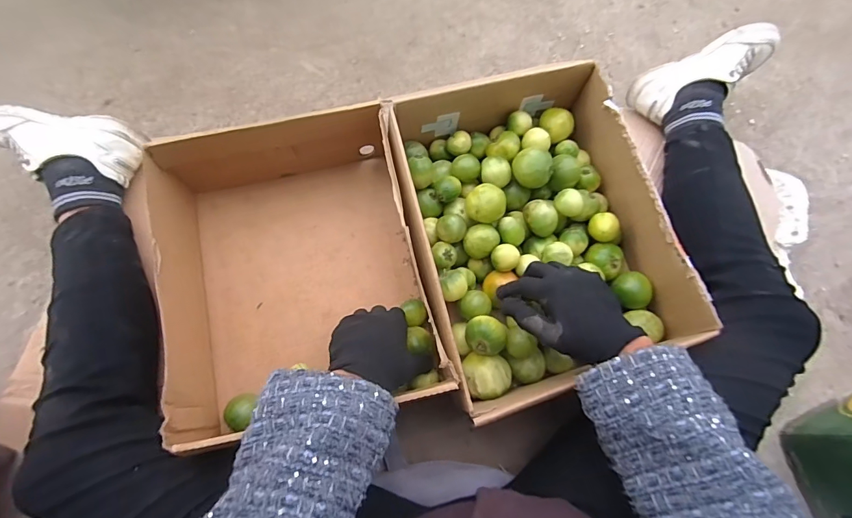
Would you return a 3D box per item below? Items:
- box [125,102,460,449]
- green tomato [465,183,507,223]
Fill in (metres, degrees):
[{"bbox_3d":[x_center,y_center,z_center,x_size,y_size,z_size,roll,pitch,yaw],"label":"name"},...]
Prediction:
[{"bbox_3d":[-0.159,0.003,0.501,0.257,0.120,0.334,-14,73,-7],"label":"box"},{"bbox_3d":[0.071,-0.064,0.503,0.046,0.035,0.041,29,74,7],"label":"green tomato"}]

